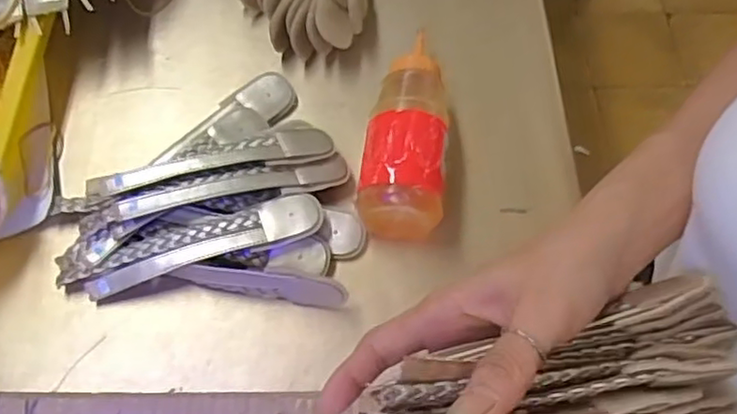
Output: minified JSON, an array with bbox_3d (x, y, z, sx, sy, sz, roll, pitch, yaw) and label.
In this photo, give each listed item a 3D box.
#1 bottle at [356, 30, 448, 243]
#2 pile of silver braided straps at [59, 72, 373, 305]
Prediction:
[{"bbox_3d":[0.024,-0.051,0.417,0.051,0.050,0.143,5,64,-1],"label":"bottle"},{"bbox_3d":[-0.092,-0.018,0.403,0.169,0.034,0.149,3,64,-2],"label":"pile of silver braided straps"}]

